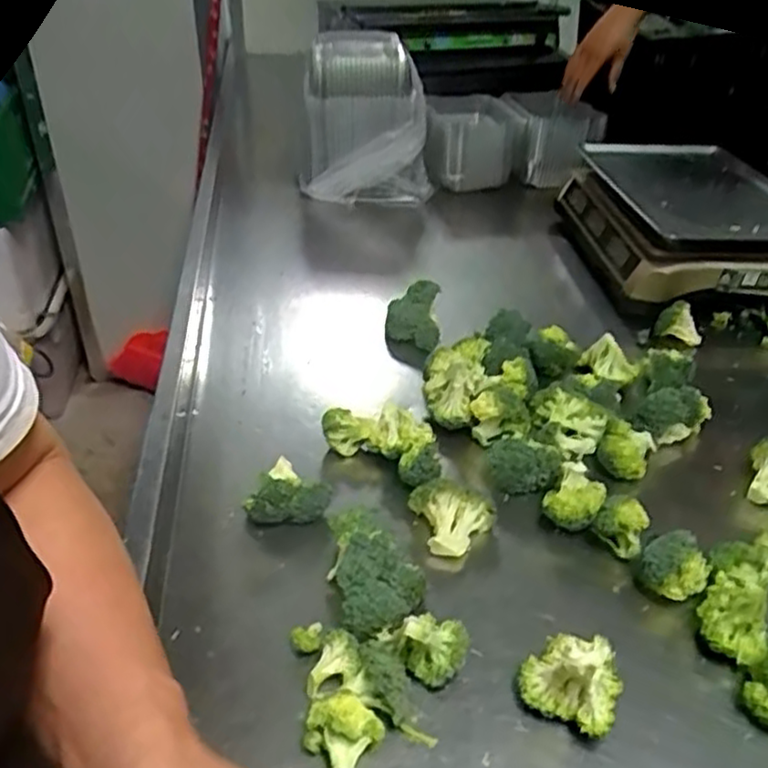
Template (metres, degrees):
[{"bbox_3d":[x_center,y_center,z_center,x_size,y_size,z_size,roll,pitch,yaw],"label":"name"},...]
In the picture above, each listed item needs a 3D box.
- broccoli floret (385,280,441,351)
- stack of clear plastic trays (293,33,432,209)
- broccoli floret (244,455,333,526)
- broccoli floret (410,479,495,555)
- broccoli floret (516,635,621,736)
[{"bbox_3d":[0.033,-0.080,0.837,0.061,0.063,0.055,3,37,0],"label":"broccoli floret"},{"bbox_3d":[-0.026,-0.403,1.133,0.184,0.223,0.161,2,36,0],"label":"stack of clear plastic trays"},{"bbox_3d":[-0.077,0.096,0.610,0.062,0.055,0.057,14,38,15],"label":"broccoli floret"},{"bbox_3d":[0.053,0.112,0.593,0.068,0.048,0.047,9,37,8],"label":"broccoli floret"},{"bbox_3d":[0.125,0.186,0.475,0.063,0.071,0.049,20,40,22],"label":"broccoli floret"}]

